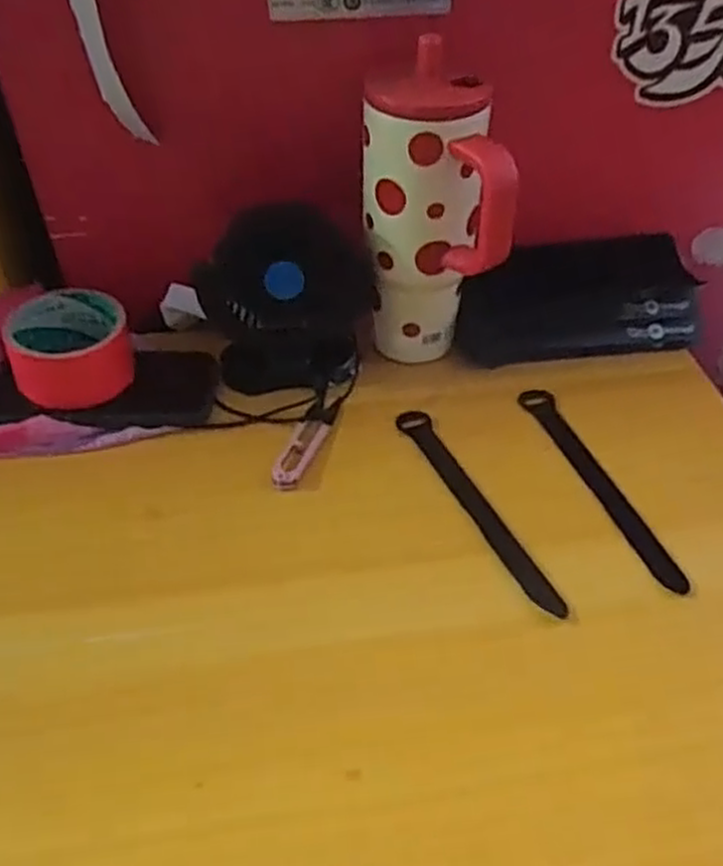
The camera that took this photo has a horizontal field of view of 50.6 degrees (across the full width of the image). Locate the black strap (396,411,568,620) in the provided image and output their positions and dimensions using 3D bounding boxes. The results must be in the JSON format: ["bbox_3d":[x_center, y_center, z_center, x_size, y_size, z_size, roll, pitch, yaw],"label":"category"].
[{"bbox_3d":[0.077,0.047,0.521,0.023,0.004,0.193,-18,48,-18],"label":"black strap"}]

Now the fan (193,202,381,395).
[{"bbox_3d":[-0.057,-0.100,0.578,0.124,0.122,0.066,-7,45,-7],"label":"fan"}]

